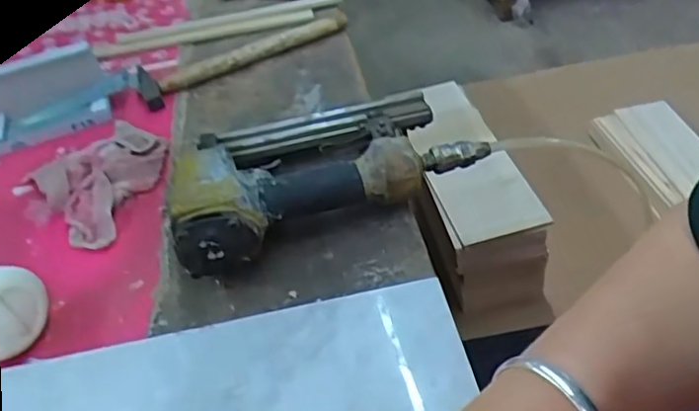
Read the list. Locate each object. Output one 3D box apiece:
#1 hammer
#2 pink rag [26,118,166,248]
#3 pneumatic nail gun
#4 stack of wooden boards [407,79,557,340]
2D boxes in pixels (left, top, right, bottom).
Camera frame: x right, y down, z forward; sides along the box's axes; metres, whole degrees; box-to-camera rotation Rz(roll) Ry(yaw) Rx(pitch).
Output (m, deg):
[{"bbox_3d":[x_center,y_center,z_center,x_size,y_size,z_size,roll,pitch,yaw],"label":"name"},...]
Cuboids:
[{"bbox_3d":[-0.119,-0.175,0.693,0.247,0.029,0.047,-27,48,-18],"label":"hammer"},{"bbox_3d":[-0.226,-0.031,0.556,0.126,0.036,0.137,-36,51,-25],"label":"pink rag"},{"bbox_3d":[-0.024,-0.041,0.504,0.245,0.060,0.153,-16,45,-8],"label":"pneumatic nail gun"},{"bbox_3d":[0.142,-0.003,0.758,0.124,0.174,0.271,-13,45,-5],"label":"stack of wooden boards"}]

